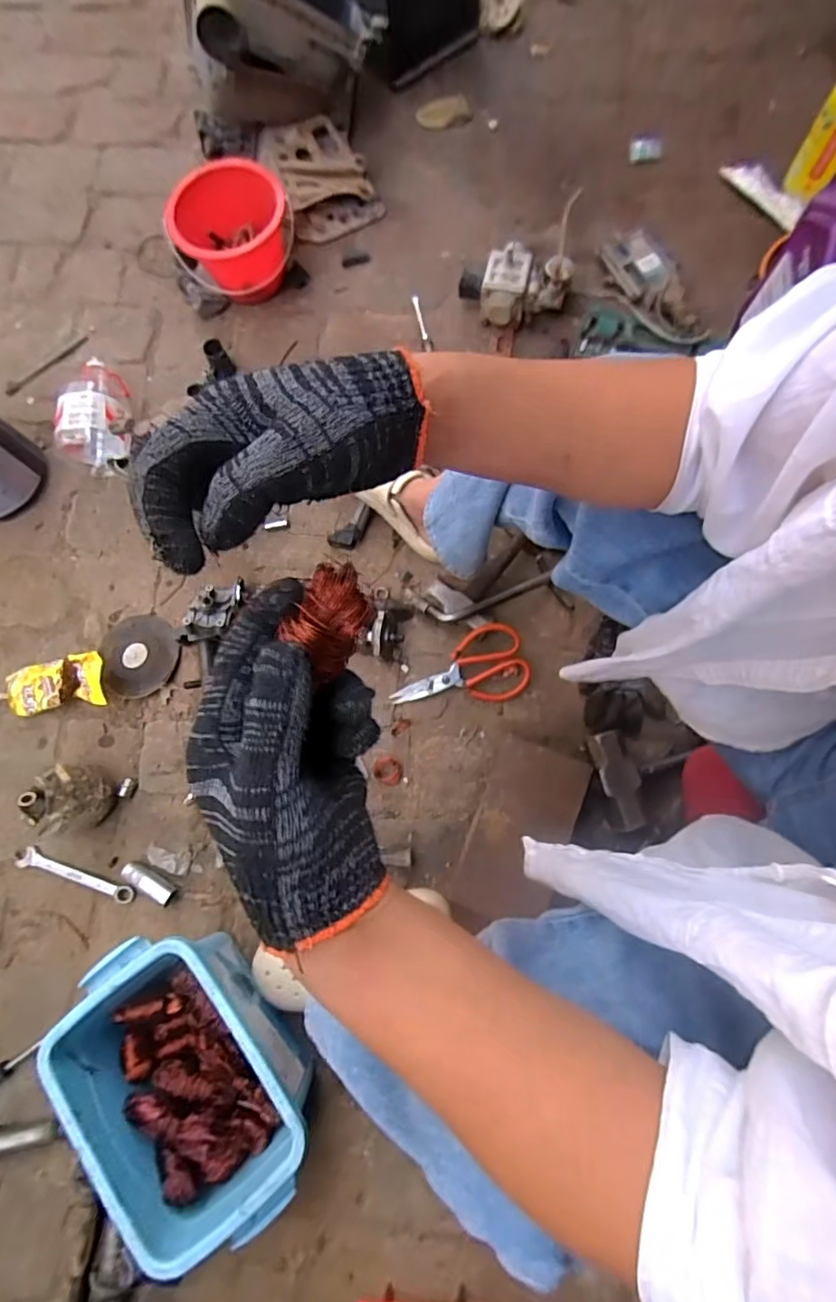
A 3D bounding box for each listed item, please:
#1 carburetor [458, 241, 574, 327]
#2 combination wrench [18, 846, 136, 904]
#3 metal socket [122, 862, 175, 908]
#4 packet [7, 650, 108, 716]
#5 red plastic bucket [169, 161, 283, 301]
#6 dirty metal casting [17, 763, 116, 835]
[{"bbox_3d":[0.160,-0.593,0.908,0.182,0.082,0.094,-3,77,1],"label":"carburetor"},{"bbox_3d":[-0.473,0.313,0.787,0.170,0.014,0.027,18,78,6],"label":"combination wrench"},{"bbox_3d":[-0.370,0.318,0.774,0.084,0.023,0.031,31,80,8],"label":"metal socket"},{"bbox_3d":[-0.523,0.048,0.821,0.169,0.041,0.078,-12,72,17],"label":"packet"},{"bbox_3d":[-0.295,-0.667,0.909,0.182,0.126,0.149,-18,77,-2],"label":"red plastic bucket"},{"bbox_3d":[-0.469,0.205,0.764,0.086,0.088,0.080,0,77,2],"label":"dirty metal casting"}]

